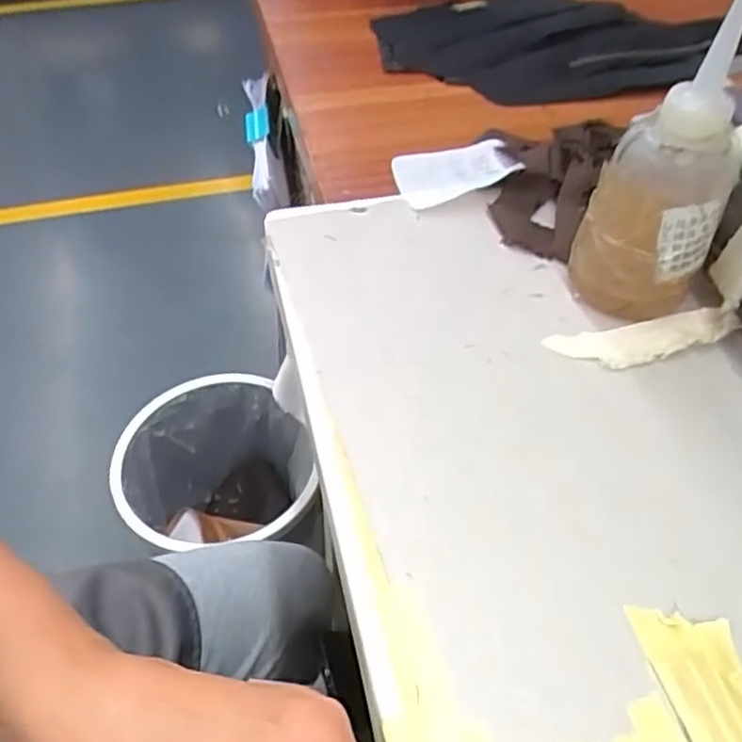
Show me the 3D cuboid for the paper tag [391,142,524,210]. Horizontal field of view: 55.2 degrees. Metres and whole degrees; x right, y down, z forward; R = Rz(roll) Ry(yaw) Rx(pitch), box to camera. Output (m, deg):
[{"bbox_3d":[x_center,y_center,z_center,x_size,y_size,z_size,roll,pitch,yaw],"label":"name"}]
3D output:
[{"bbox_3d":[0.056,-0.138,0.490,0.086,0.009,0.057,-18,48,-13],"label":"paper tag"}]

